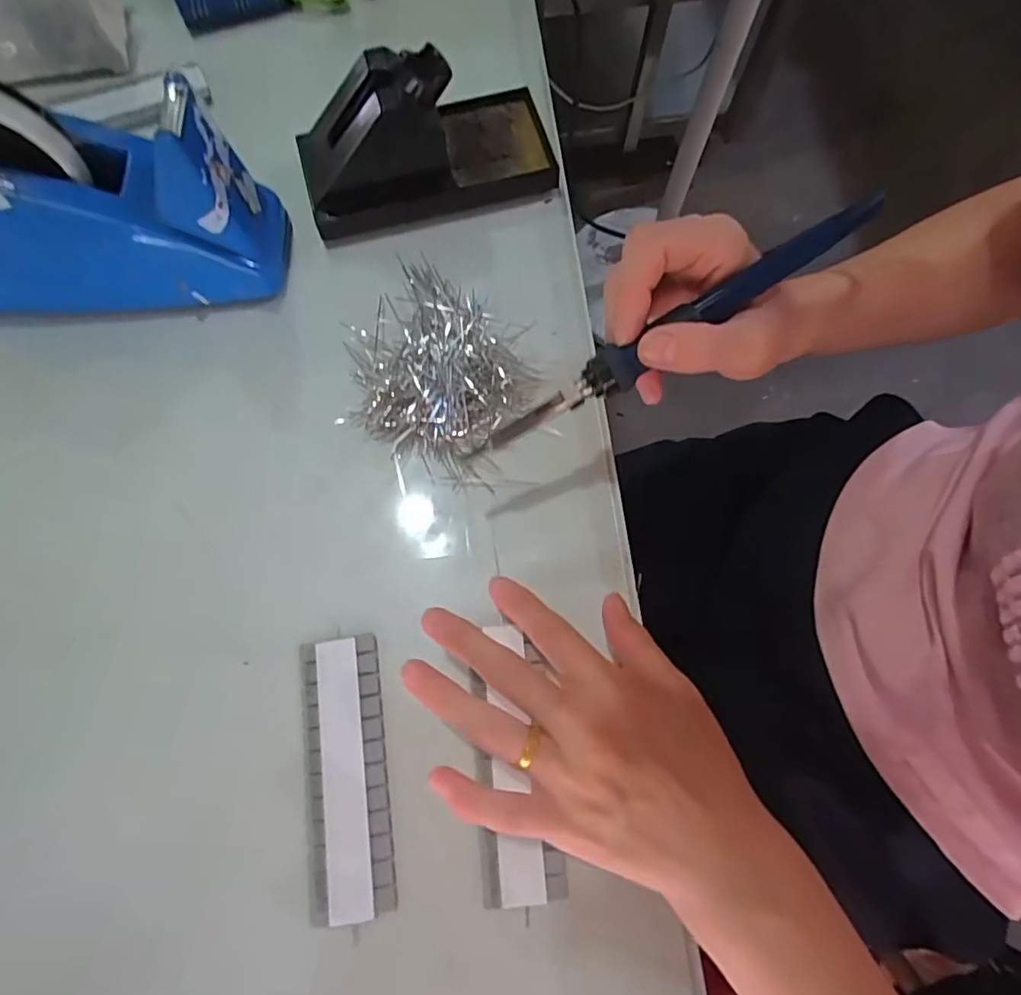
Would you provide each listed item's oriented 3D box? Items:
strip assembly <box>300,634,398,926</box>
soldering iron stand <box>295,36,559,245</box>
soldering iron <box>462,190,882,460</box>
[{"bbox_3d":[-0.081,0.133,0.279,0.039,0.007,0.124,-8,73,-3],"label":"strip assembly"},{"bbox_3d":[-0.052,-0.224,0.349,0.158,0.068,0.074,-19,74,-7],"label":"soldering iron stand"},{"bbox_3d":[0.071,-0.073,0.259,0.205,0.013,0.018,-31,76,5],"label":"soldering iron"}]

